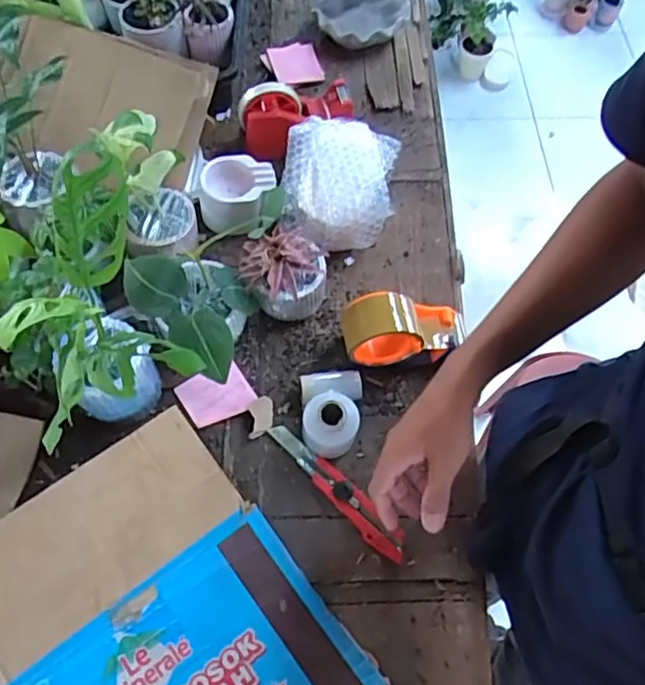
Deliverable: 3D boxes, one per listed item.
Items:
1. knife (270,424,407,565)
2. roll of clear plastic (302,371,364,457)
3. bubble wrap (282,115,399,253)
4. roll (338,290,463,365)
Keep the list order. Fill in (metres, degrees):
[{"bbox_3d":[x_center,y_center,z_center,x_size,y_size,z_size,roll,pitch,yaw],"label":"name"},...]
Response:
[{"bbox_3d":[0.016,0.158,0.649,0.191,0.015,0.031,42,70,18],"label":"knife"},{"bbox_3d":[0.009,0.072,0.667,0.066,0.062,0.100,3,63,0],"label":"roll of clear plastic"},{"bbox_3d":[0.024,-0.206,0.804,0.146,0.086,0.202,5,63,1],"label":"bubble wrap"},{"bbox_3d":[0.097,-0.016,0.705,0.147,0.088,0.061,-6,64,-4],"label":"roll"}]

